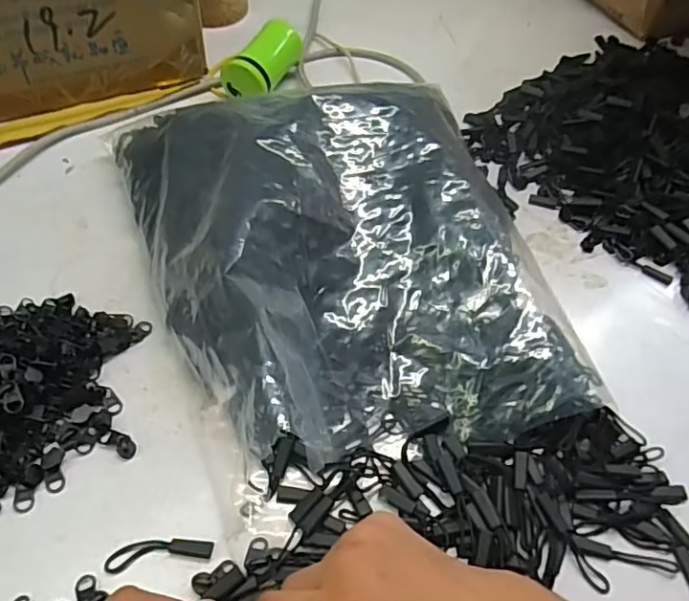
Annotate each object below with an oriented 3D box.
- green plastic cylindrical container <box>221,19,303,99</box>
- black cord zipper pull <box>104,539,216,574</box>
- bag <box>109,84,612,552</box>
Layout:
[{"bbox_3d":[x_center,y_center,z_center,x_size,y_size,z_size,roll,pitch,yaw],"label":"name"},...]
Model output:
[{"bbox_3d":[-0.081,-0.238,0.565,0.048,0.041,0.095,20,56,9],"label":"green plastic cylindrical container"},{"bbox_3d":[-0.103,0.141,0.320,0.057,0.004,0.015,-6,56,-9],"label":"black cord zipper pull"},{"bbox_3d":[0.001,-0.043,0.408,0.265,0.083,0.330,-16,58,-16],"label":"bag"}]

